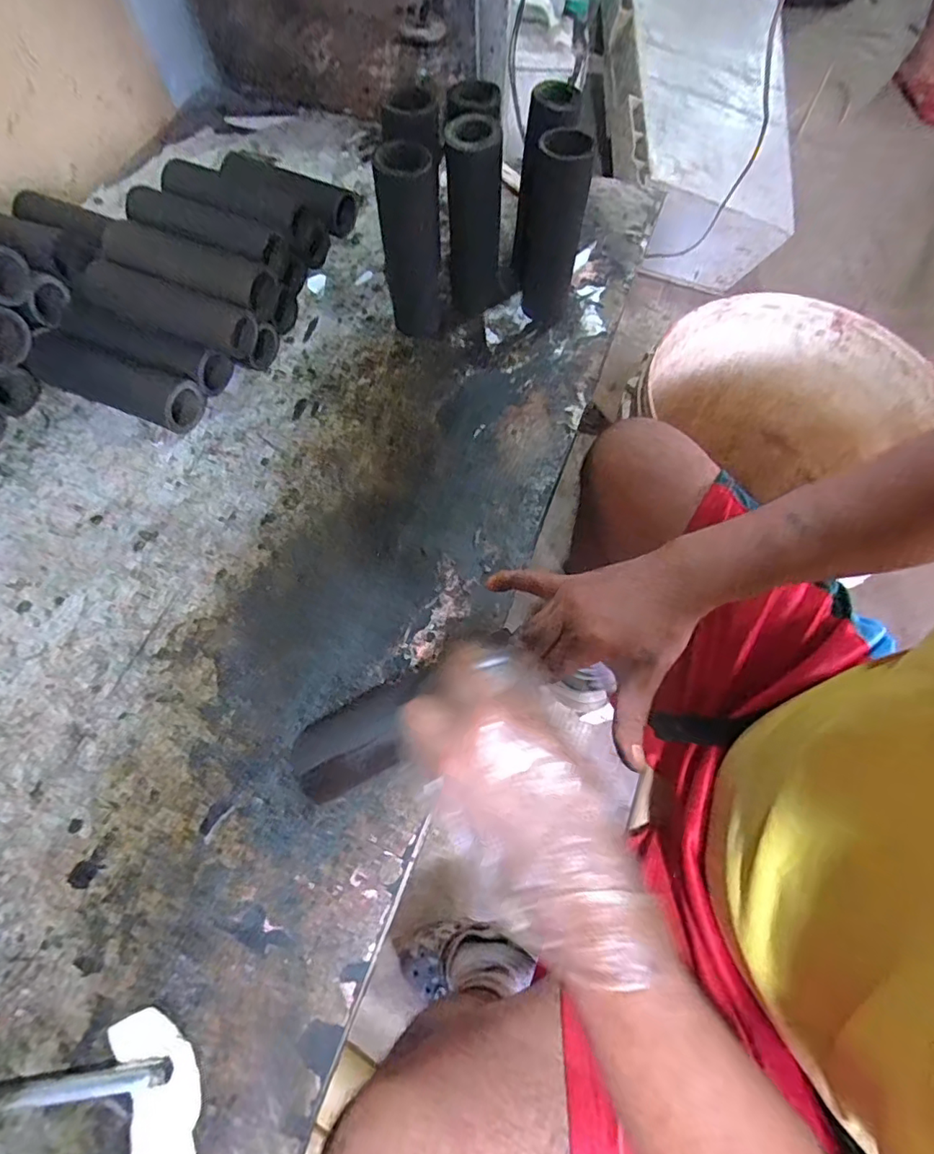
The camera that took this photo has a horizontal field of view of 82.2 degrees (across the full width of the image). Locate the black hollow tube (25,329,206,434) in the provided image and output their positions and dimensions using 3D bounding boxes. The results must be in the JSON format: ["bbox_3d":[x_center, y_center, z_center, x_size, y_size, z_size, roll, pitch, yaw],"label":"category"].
[{"bbox_3d":[-0.374,-0.205,0.575,0.186,0.051,0.052,18,65,10],"label":"black hollow tube"}]

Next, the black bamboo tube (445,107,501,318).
[{"bbox_3d":[0.008,-0.388,0.606,0.062,0.205,0.072,0,63,0],"label":"black bamboo tube"}]

